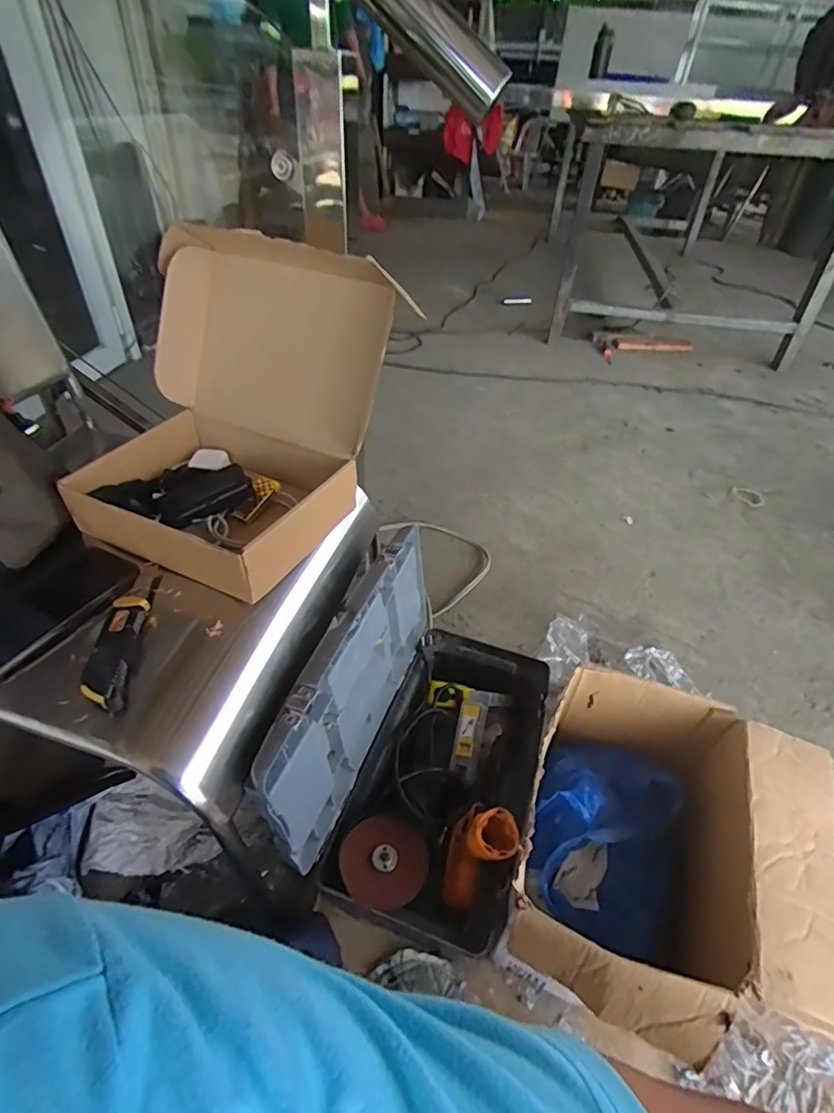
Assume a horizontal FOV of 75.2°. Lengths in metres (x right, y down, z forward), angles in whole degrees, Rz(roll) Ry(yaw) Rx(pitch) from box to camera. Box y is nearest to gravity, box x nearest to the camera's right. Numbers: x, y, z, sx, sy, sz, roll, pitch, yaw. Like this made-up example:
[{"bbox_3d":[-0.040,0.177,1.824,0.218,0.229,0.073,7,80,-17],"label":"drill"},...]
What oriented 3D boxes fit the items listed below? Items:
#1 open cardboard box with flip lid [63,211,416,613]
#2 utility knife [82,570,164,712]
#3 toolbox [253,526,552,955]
[{"bbox_3d":[-0.199,-0.196,0.639,0.282,0.270,0.362,19,43,16],"label":"open cardboard box with flip lid"},{"bbox_3d":[-0.288,0.075,0.529,0.038,0.032,0.175,-4,42,-9],"label":"utility knife"},{"bbox_3d":[0.024,0.211,0.695,0.250,0.305,0.400,15,43,12],"label":"toolbox"}]

